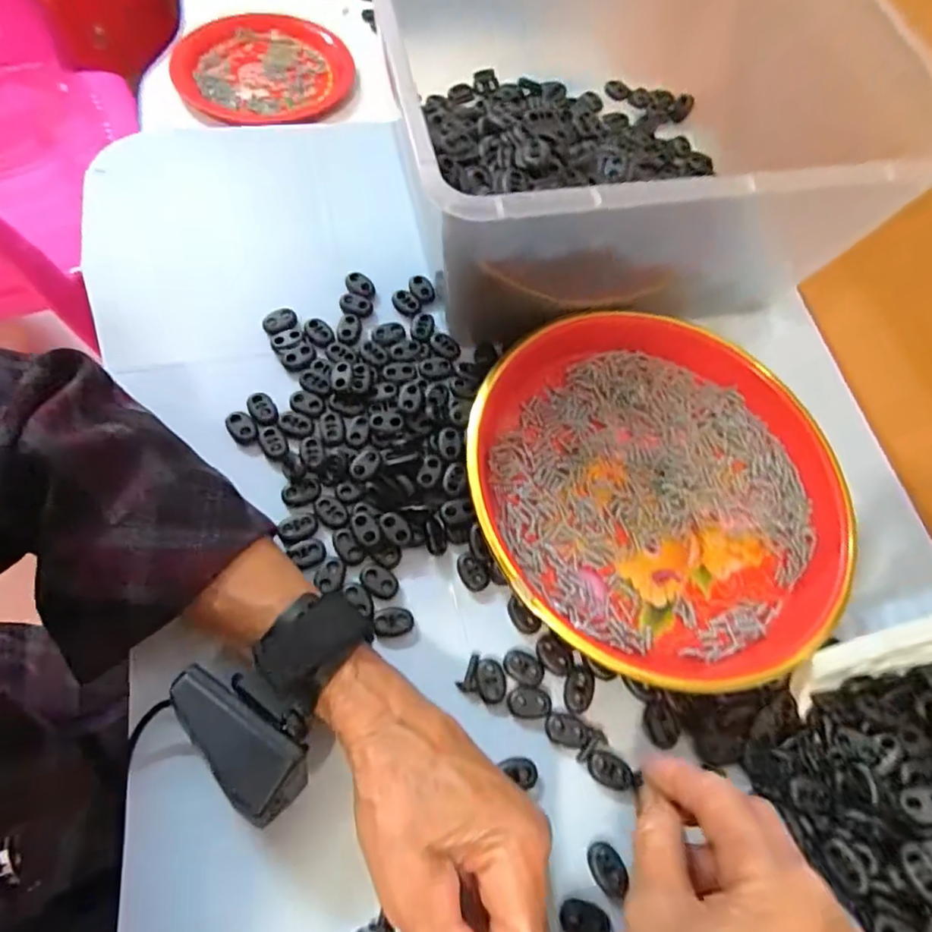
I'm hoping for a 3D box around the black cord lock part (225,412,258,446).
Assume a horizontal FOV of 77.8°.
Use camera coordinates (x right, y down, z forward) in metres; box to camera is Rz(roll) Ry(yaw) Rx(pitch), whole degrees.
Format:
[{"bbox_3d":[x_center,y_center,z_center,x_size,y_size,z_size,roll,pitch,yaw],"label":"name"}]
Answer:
[{"bbox_3d":[-0.130,-0.022,0.335,0.014,0.004,0.020,-39,74,-20],"label":"black cord lock part"}]

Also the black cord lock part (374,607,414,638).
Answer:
[{"bbox_3d":[-0.038,0.082,0.303,0.020,0.004,0.014,-8,66,-9],"label":"black cord lock part"}]

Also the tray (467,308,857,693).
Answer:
[{"bbox_3d":[0.117,0.006,0.324,0.219,0.037,0.210,2,65,-4],"label":"tray"}]

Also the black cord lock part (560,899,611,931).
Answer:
[{"bbox_3d":[0.052,0.201,0.254,0.021,0.004,0.015,16,65,2],"label":"black cord lock part"}]

